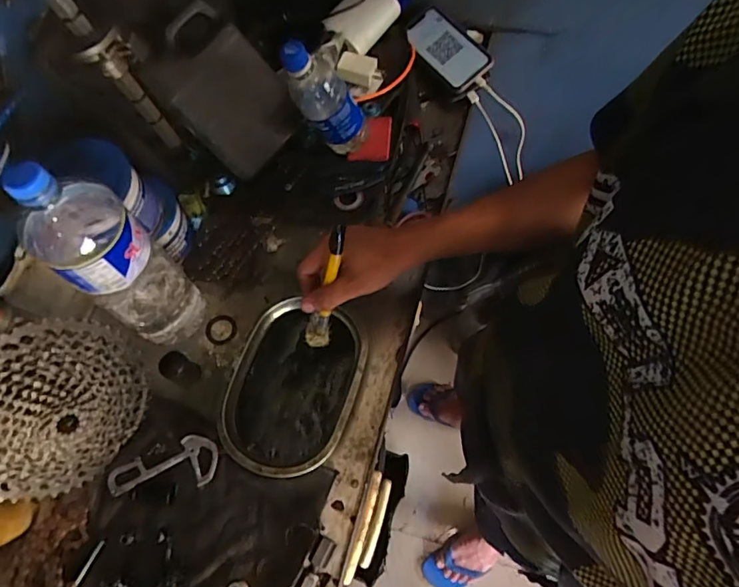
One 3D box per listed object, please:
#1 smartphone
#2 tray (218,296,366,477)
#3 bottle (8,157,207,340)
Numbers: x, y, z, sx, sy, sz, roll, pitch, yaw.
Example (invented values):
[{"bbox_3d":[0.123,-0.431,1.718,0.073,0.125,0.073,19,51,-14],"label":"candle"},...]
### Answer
[{"bbox_3d":[0.121,-0.383,0.779,0.081,0.013,0.153,-40,72,-4],"label":"smartphone"},{"bbox_3d":[-0.092,0.115,0.615,0.147,0.033,0.206,15,69,8],"label":"tray"},{"bbox_3d":[-0.271,-0.033,0.528,0.093,0.306,0.101,-41,72,-13],"label":"bottle"}]

